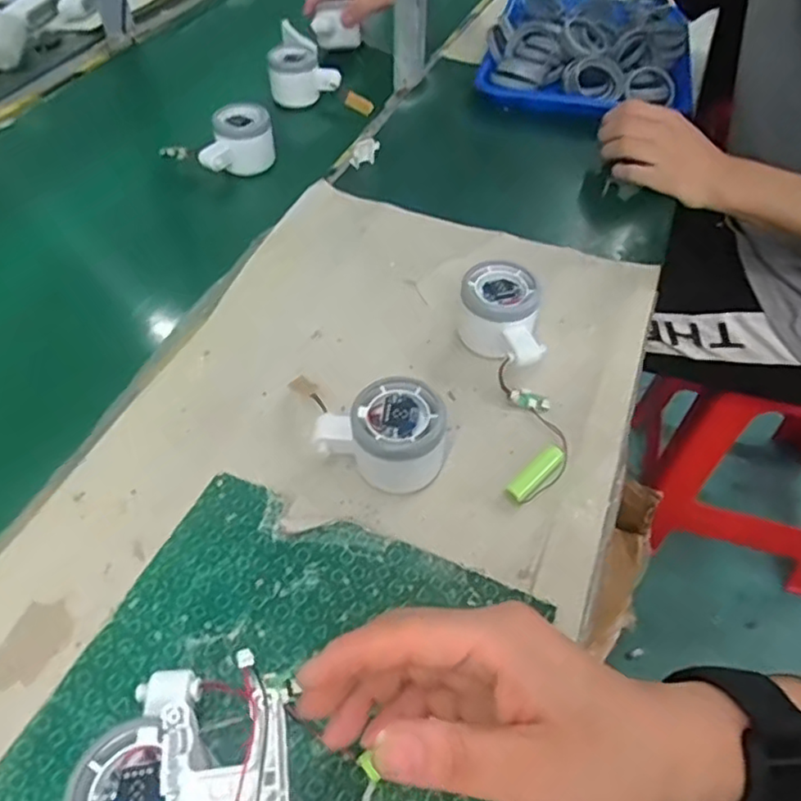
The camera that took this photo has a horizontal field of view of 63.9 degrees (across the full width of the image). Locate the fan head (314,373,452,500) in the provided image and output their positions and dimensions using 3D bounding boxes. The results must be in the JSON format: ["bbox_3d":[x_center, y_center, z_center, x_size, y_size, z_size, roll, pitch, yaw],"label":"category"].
[{"bbox_3d":[-0.010,0.022,0.412,0.073,0.052,0.058,21,53,18],"label":"fan head"}]

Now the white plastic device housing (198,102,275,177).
[{"bbox_3d":[-0.171,-0.270,0.669,0.077,0.053,0.046,-16,51,-12],"label":"white plastic device housing"}]

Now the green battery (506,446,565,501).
[{"bbox_3d":[0.087,0.047,0.414,0.050,0.012,0.014,-37,58,-26],"label":"green battery"}]

